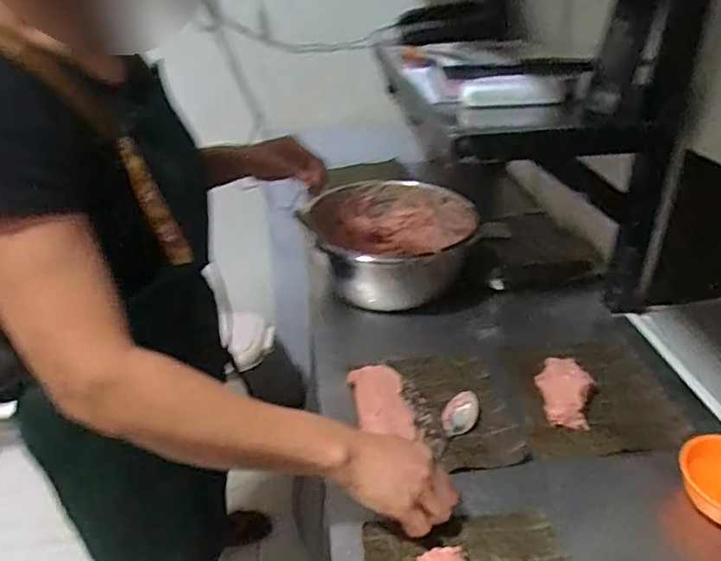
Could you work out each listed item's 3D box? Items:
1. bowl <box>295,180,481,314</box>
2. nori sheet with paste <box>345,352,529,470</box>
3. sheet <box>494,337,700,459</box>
[{"bbox_3d":[0.039,-0.053,0.977,0.274,0.136,0.274,-1,31,1],"label":"bowl"},{"bbox_3d":[0.091,0.159,0.725,0.187,0.015,0.196,-7,31,-6],"label":"nori sheet with paste"},{"bbox_3d":[0.293,0.139,0.738,0.199,0.022,0.202,-3,30,0],"label":"sheet"}]

